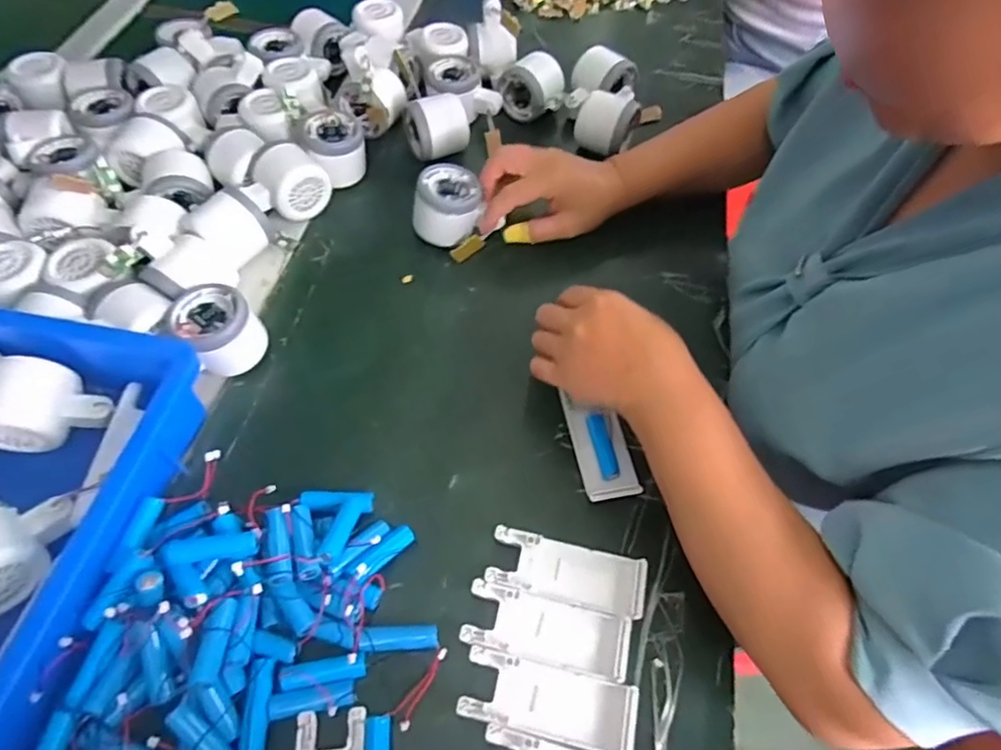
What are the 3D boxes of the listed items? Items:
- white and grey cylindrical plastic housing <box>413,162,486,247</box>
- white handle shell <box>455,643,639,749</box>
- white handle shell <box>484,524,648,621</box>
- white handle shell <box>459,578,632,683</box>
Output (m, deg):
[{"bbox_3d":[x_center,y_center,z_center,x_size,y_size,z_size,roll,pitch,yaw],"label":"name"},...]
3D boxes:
[{"bbox_3d":[-0.049,-0.154,0.543,0.061,0.054,0.056,-3,58,-5],"label":"white and grey cylindrical plastic housing"},{"bbox_3d":[0.030,0.195,0.353,0.102,0.007,0.040,13,58,5],"label":"white handle shell"},{"bbox_3d":[0.045,0.131,0.394,0.102,0.009,0.038,14,58,6],"label":"white handle shell"},{"bbox_3d":[0.030,0.164,0.376,0.102,0.012,0.038,13,58,5],"label":"white handle shell"}]

